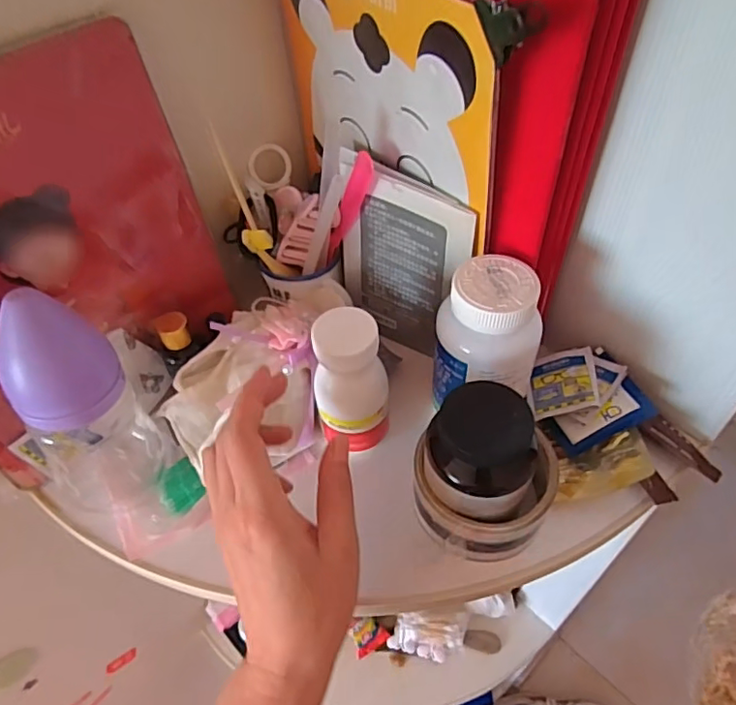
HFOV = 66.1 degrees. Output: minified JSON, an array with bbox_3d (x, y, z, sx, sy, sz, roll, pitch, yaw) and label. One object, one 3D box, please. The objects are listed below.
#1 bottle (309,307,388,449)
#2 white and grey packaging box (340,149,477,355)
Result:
[{"bbox_3d":[-0.009,0.020,0.366,0.051,0.099,0.040,-6,51,-1],"label":"bottle"},{"bbox_3d":[0.024,-0.061,0.407,0.103,0.139,0.015,27,57,23],"label":"white and grey packaging box"}]

